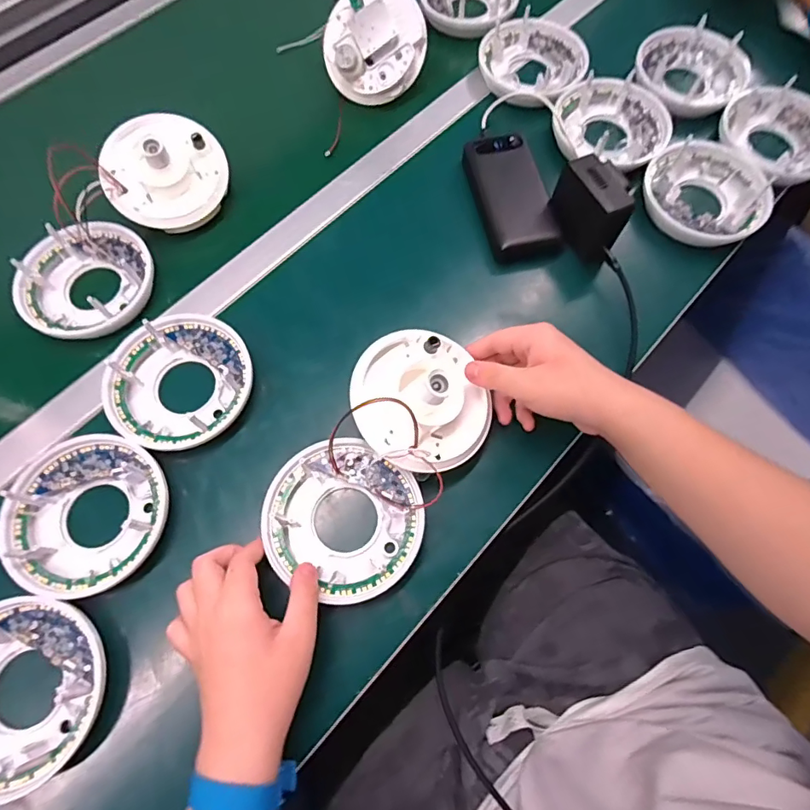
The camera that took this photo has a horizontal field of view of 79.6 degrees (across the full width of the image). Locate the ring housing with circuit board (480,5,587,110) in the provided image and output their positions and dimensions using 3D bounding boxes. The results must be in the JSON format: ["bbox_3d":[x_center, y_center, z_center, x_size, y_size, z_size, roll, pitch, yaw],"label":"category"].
[{"bbox_3d":[0.162,-0.434,0.609,0.125,0.032,0.145,-29,72,-10],"label":"ring housing with circuit board"}]

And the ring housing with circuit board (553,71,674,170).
[{"bbox_3d":[0.246,-0.338,0.570,0.129,0.035,0.119,18,71,7],"label":"ring housing with circuit board"}]

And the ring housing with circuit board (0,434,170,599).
[{"bbox_3d":[-0.271,0.091,0.414,0.131,0.029,0.128,0,70,0],"label":"ring housing with circuit board"}]

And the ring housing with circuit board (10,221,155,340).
[{"bbox_3d":[-0.325,-0.131,0.491,0.129,0.048,0.122,-19,71,-6],"label":"ring housing with circuit board"}]

